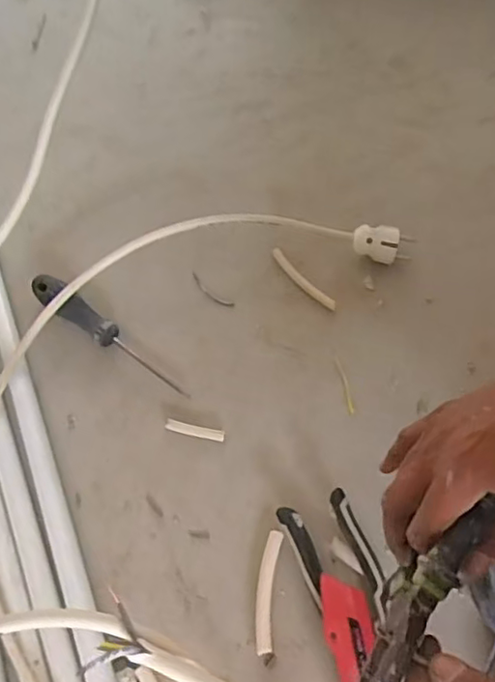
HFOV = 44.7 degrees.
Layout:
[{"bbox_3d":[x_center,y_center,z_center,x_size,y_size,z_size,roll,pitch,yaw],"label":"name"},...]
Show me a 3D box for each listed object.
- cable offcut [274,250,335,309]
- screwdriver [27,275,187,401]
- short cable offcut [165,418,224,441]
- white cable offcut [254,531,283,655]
[{"bbox_3d":[0.054,-0.061,0.600,0.014,0.009,0.086,-38,65,-17],"label":"cable offcut"},{"bbox_3d":[-0.134,-0.007,0.570,0.192,0.021,0.027,33,67,20],"label":"screwdriver"},{"bbox_3d":[-0.046,0.078,0.529,0.052,0.004,0.011,13,62,10],"label":"short cable offcut"},{"bbox_3d":[0.015,0.191,0.461,0.016,0.006,0.086,4,61,5],"label":"white cable offcut"}]

